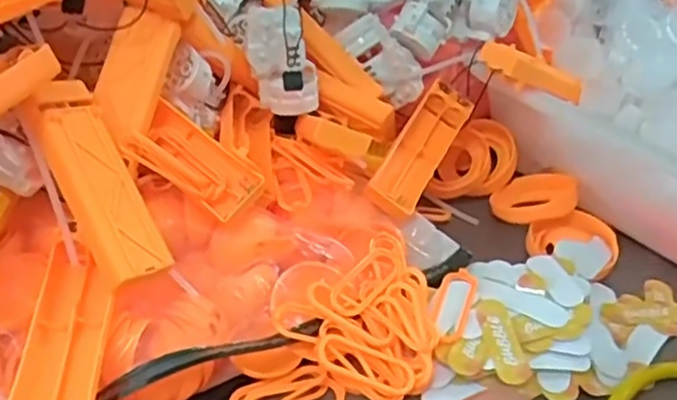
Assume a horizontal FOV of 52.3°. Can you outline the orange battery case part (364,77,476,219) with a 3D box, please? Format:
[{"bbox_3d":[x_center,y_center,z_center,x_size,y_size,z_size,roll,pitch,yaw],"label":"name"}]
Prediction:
[{"bbox_3d":[0.055,-0.036,0.463,0.035,0.030,0.113,21,55,19],"label":"orange battery case part"}]

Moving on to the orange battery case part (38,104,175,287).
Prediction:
[{"bbox_3d":[-0.114,-0.004,0.335,0.031,0.011,0.093,-23,79,-30],"label":"orange battery case part"}]

